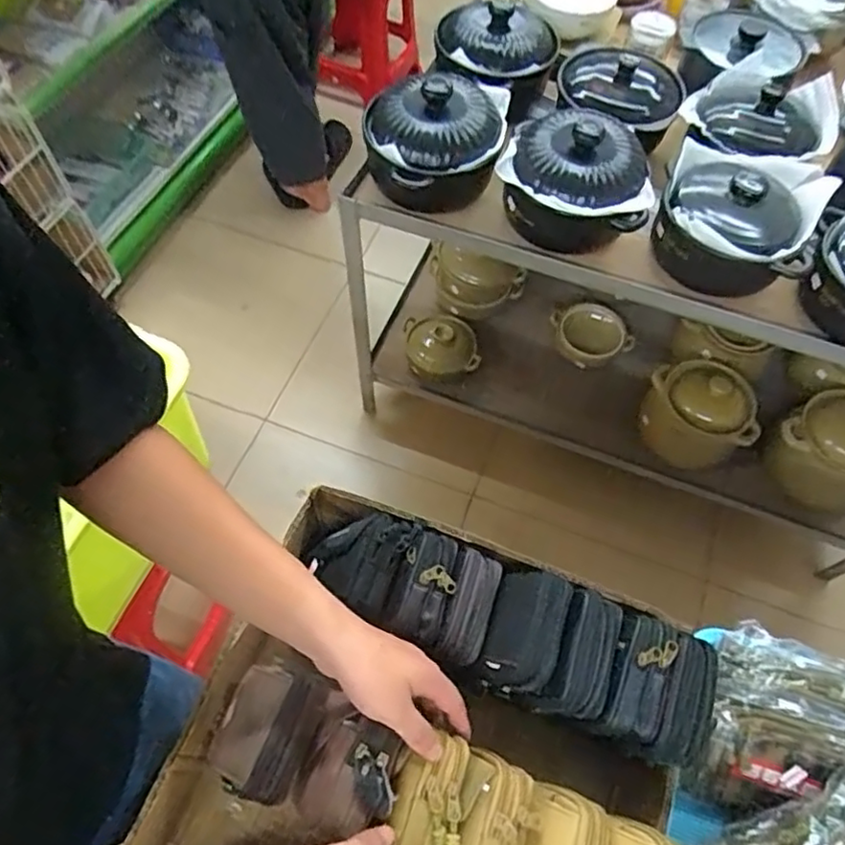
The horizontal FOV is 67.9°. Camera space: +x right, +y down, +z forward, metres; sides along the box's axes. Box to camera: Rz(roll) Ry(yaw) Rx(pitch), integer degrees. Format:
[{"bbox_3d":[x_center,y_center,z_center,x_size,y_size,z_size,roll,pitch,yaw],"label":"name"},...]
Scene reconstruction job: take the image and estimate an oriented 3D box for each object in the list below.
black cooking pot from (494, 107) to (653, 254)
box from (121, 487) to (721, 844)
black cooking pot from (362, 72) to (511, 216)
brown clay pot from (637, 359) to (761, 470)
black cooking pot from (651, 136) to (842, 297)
[{"bbox_3d":[0.250,-0.392,1.016,0.240,0.140,0.201,20,62,9],"label":"black cooking pot"},{"bbox_3d":[-0.016,0.351,0.565,0.429,0.186,0.475,20,62,9],"label":"box"},{"bbox_3d":[0.023,-0.463,1.035,0.233,0.175,0.197,-1,61,-3],"label":"black cooking pot"},{"bbox_3d":[0.622,-0.035,1.408,0.225,0.168,0.222,1,61,-2],"label":"brown clay pot"},{"bbox_3d":[0.502,-0.326,1.009,0.239,0.124,0.230,22,62,10],"label":"black cooking pot"}]

